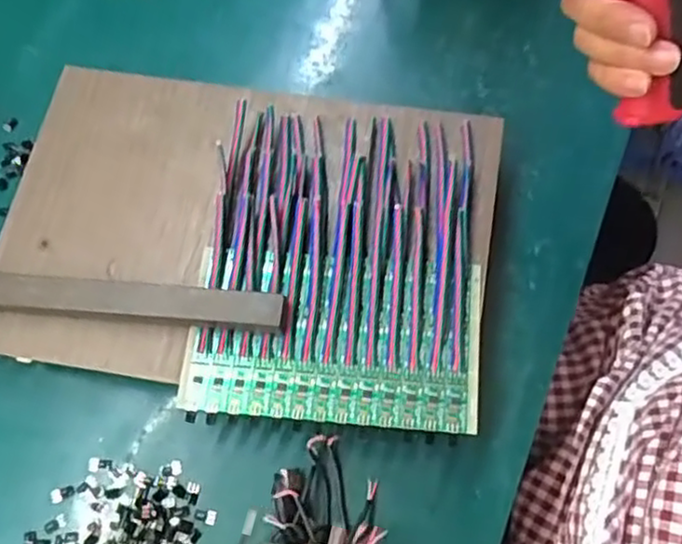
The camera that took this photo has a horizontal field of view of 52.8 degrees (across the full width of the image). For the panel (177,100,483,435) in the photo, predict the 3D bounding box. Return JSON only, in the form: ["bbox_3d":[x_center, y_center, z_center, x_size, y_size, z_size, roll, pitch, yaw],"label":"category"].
[{"bbox_3d":[0.001,-0.007,0.408,0.160,0.016,0.188,4,73,5],"label":"panel"}]

